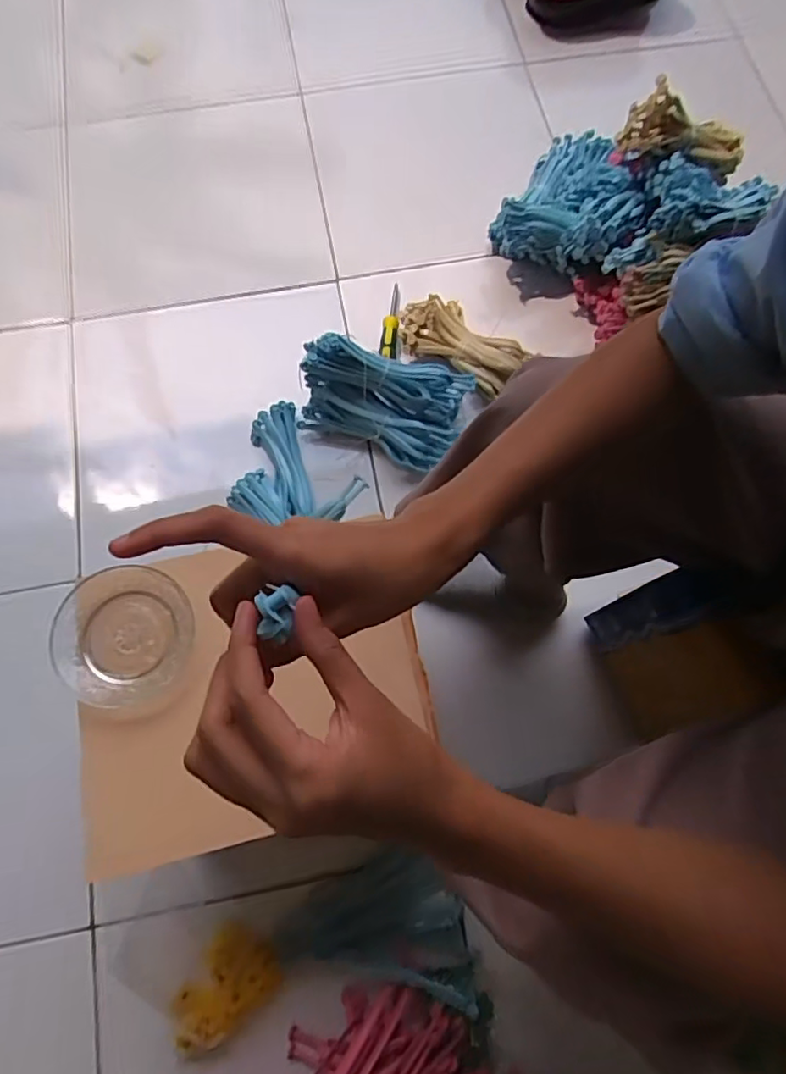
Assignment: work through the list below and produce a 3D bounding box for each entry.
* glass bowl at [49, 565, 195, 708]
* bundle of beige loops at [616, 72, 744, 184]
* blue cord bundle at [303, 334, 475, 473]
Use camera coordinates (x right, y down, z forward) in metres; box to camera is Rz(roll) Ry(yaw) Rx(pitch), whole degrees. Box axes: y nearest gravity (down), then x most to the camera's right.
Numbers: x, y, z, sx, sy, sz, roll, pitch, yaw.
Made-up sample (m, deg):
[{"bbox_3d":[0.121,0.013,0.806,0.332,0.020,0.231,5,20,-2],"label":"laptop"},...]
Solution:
[{"bbox_3d":[-0.230,0.084,0.511,0.115,0.020,0.111,-7,74,-3],"label":"glass bowl"},{"bbox_3d":[0.387,-0.533,0.793,0.198,0.074,0.076,-2,72,-23],"label":"bundle of beige loops"},{"bbox_3d":[-0.014,-0.170,0.793,0.209,0.115,0.122,9,74,2],"label":"blue cord bundle"}]

